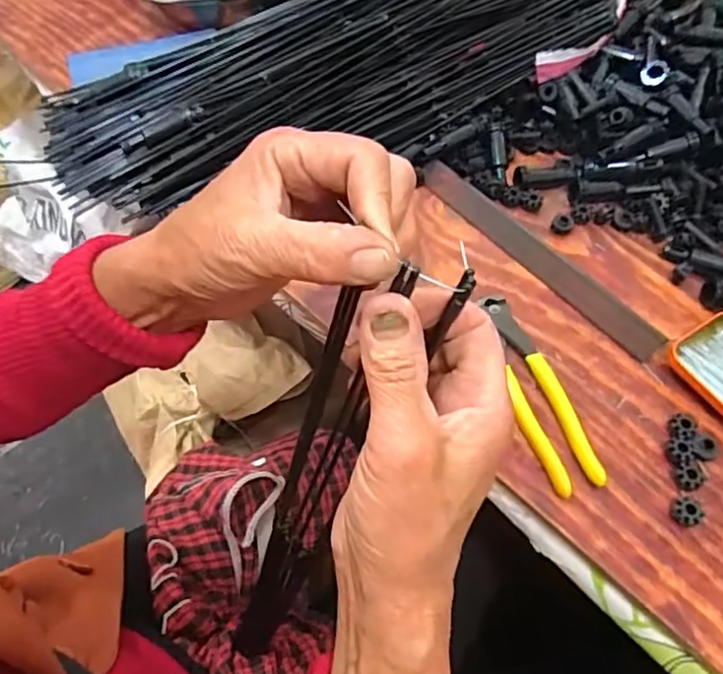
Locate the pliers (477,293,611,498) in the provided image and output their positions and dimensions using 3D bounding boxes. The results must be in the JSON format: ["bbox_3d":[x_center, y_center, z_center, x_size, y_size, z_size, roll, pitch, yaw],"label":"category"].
[{"bbox_3d":[0.128,0.039,0.451,0.046,0.013,0.164,-16,60,-9],"label":"pliers"}]

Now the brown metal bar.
[{"bbox_3d":[0.149,-0.073,0.516,0.031,0.010,0.257,-36,65,-19],"label":"brown metal bar"}]

